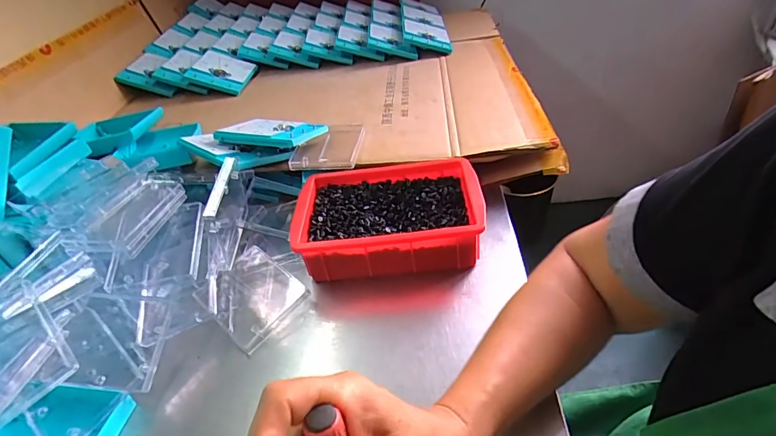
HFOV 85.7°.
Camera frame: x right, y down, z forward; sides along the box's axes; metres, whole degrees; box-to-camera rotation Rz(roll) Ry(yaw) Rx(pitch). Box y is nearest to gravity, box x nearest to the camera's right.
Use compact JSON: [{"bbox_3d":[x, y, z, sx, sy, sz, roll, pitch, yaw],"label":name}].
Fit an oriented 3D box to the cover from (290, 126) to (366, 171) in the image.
[{"bbox_3d":[-0.080,-0.098,0.565,0.085,0.014,0.093,-1,39,10],"label":"cover"}]

